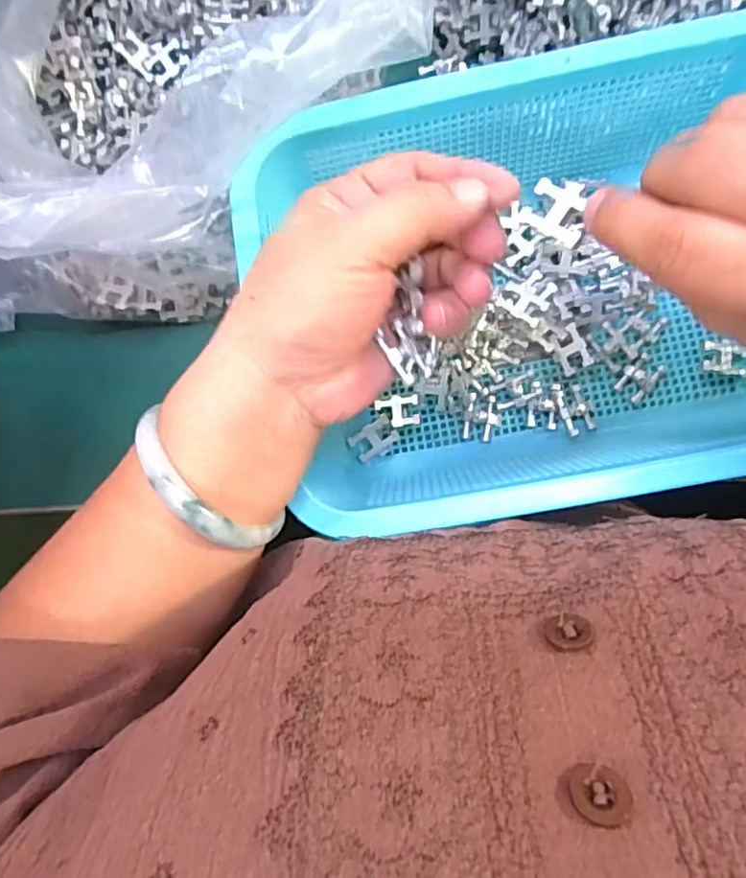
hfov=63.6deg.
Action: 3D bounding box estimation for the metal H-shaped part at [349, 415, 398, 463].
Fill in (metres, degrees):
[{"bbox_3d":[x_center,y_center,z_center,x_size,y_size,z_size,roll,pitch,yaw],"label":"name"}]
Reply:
[{"bbox_3d":[0.000,0.000,0.315,0.024,0.005,0.015,-35,82,0],"label":"metal H-shaped part"}]

